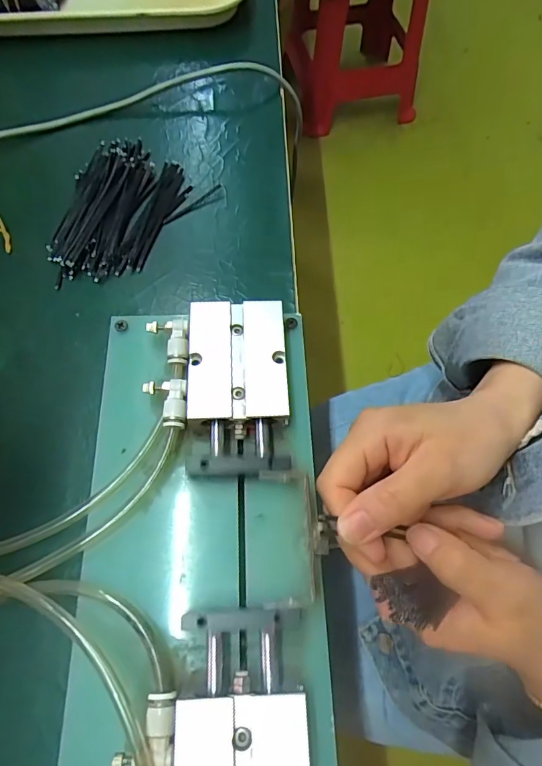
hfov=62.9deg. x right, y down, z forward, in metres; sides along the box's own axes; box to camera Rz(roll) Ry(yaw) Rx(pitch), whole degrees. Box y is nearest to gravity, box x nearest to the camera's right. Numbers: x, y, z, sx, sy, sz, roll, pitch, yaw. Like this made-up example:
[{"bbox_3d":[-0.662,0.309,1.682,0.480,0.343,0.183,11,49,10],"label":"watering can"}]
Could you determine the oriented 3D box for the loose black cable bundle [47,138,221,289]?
[{"bbox_3d":[-0.114,-0.127,0.322,0.092,0.014,0.120,34,72,14],"label":"loose black cable bundle"}]

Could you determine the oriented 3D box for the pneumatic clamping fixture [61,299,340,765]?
[{"bbox_3d":[-0.034,0.082,0.222,0.115,0.034,0.265,-2,67,-2],"label":"pneumatic clamping fixture"}]

